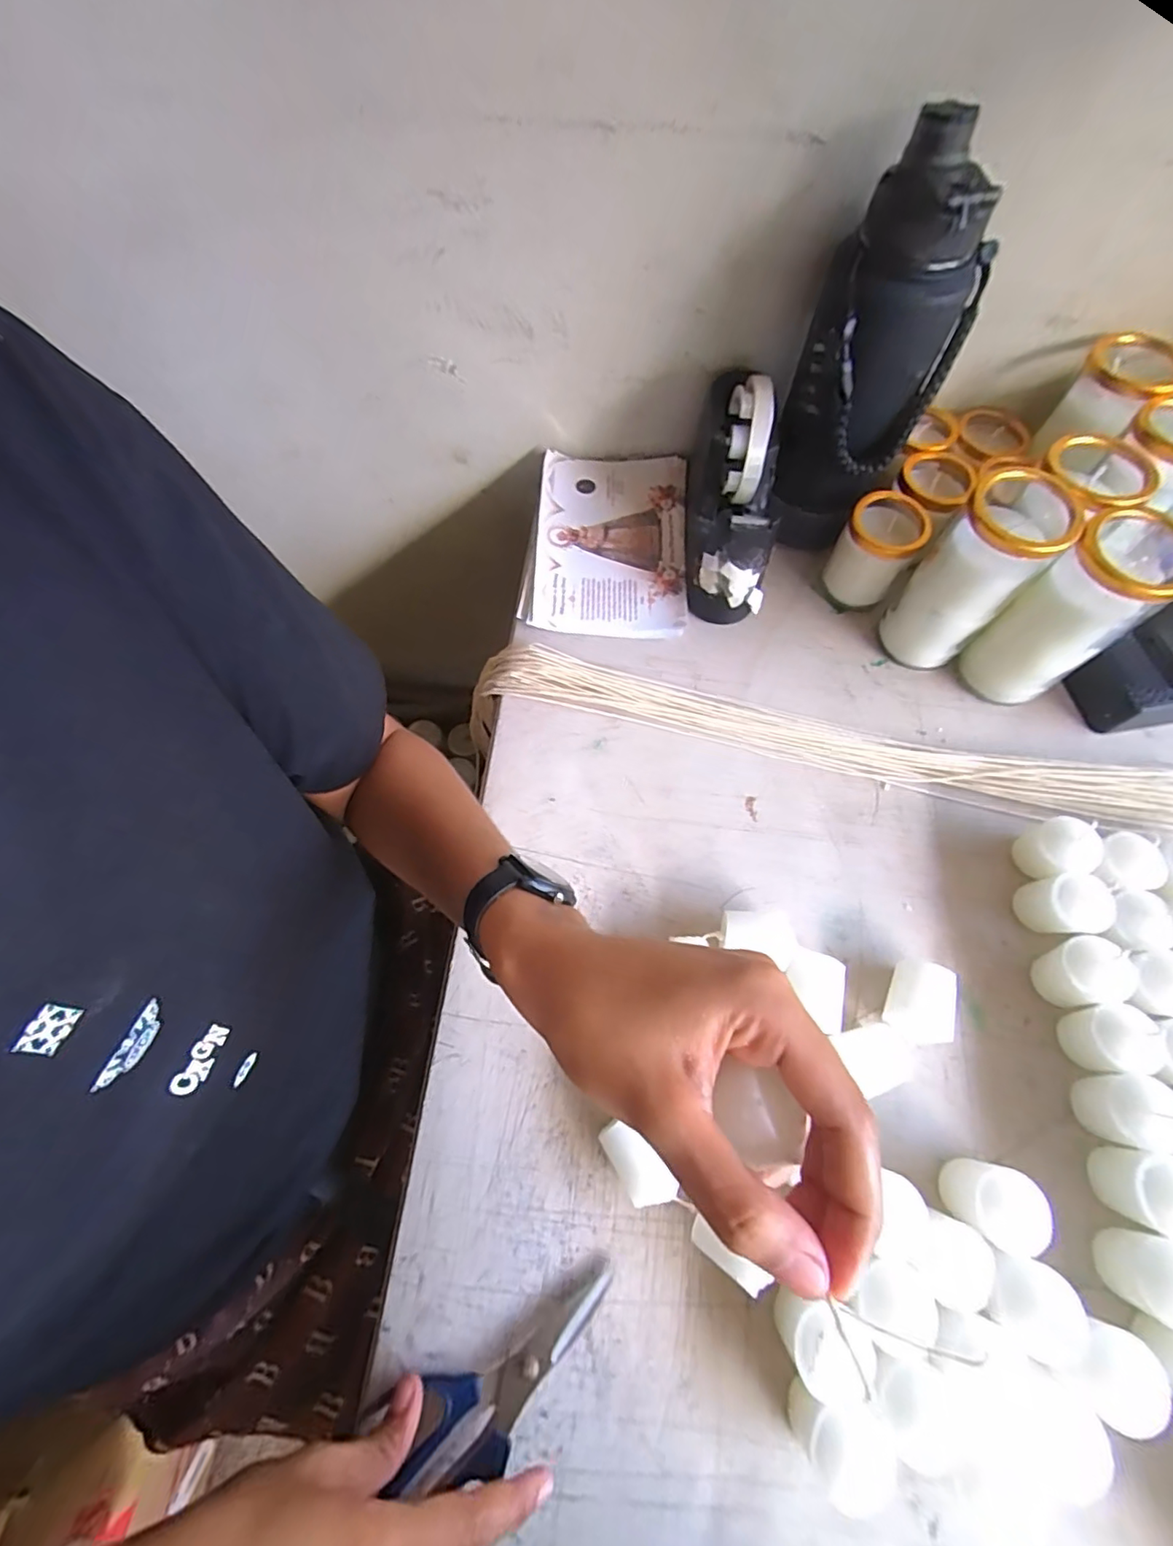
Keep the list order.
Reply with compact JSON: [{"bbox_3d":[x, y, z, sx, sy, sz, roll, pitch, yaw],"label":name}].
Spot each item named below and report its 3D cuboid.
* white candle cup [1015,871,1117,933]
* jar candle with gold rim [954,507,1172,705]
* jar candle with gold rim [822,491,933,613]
[{"bbox_3d":[0.321,0.090,0.387,0.040,0.043,0.037,-11,67,-6],"label":"white candle cup"},{"bbox_3d":[0.344,-0.114,0.412,0.060,0.148,0.063,-41,73,-17],"label":"jar candle with gold rim"},{"bbox_3d":[0.240,-0.184,0.483,0.057,0.080,0.058,28,69,11],"label":"jar candle with gold rim"}]

